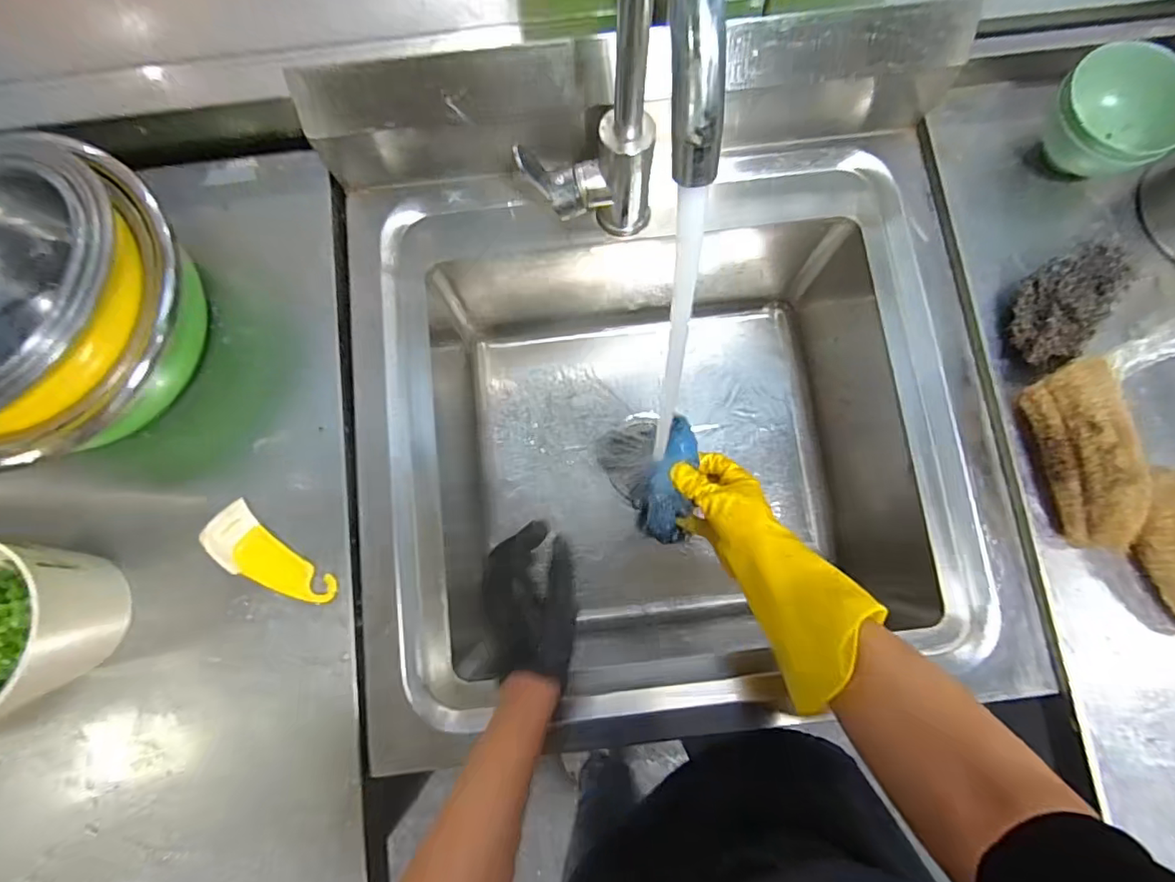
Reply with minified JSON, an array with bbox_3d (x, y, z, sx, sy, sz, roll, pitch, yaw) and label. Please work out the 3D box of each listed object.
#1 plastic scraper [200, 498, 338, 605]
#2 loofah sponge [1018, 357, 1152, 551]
[{"bbox_3d":[-0.285,0.110,0.476,0.122,0.014,0.050,39,85,7],"label":"plastic scraper"},{"bbox_3d":[0.429,0.013,0.460,0.051,0.064,0.152,-12,81,0],"label":"loofah sponge"}]

